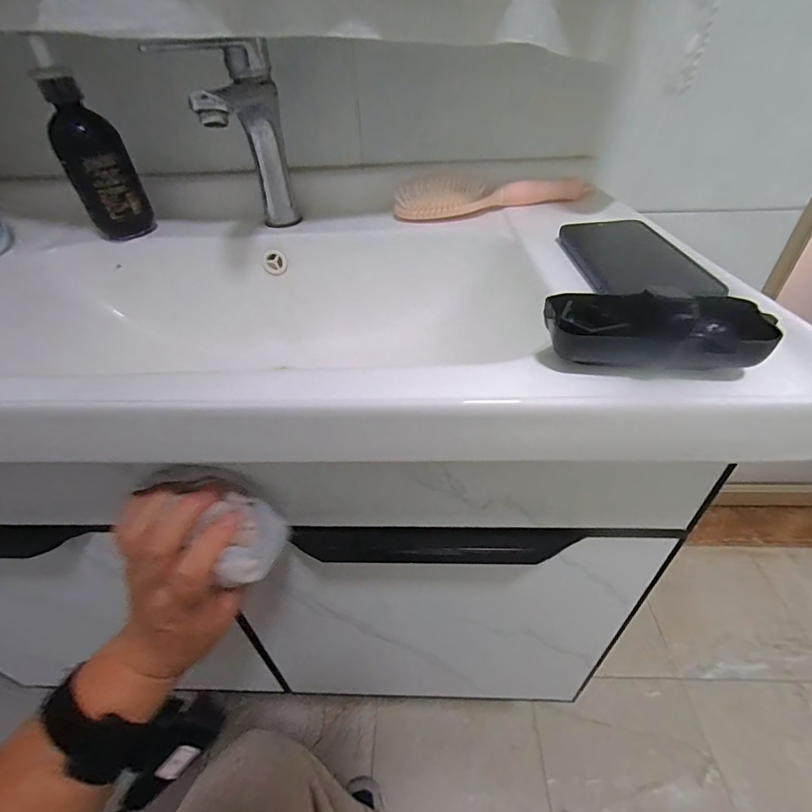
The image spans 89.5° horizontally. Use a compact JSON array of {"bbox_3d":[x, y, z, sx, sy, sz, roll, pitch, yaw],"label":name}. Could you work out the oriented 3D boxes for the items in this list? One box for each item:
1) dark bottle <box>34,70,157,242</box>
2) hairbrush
[{"bbox_3d":[-0.346,-0.271,0.462,0.068,0.157,0.077,-26,45,-27],"label":"dark bottle"},{"bbox_3d":[0.107,-0.257,0.496,0.238,0.038,0.033,-5,39,-4],"label":"hairbrush"}]

